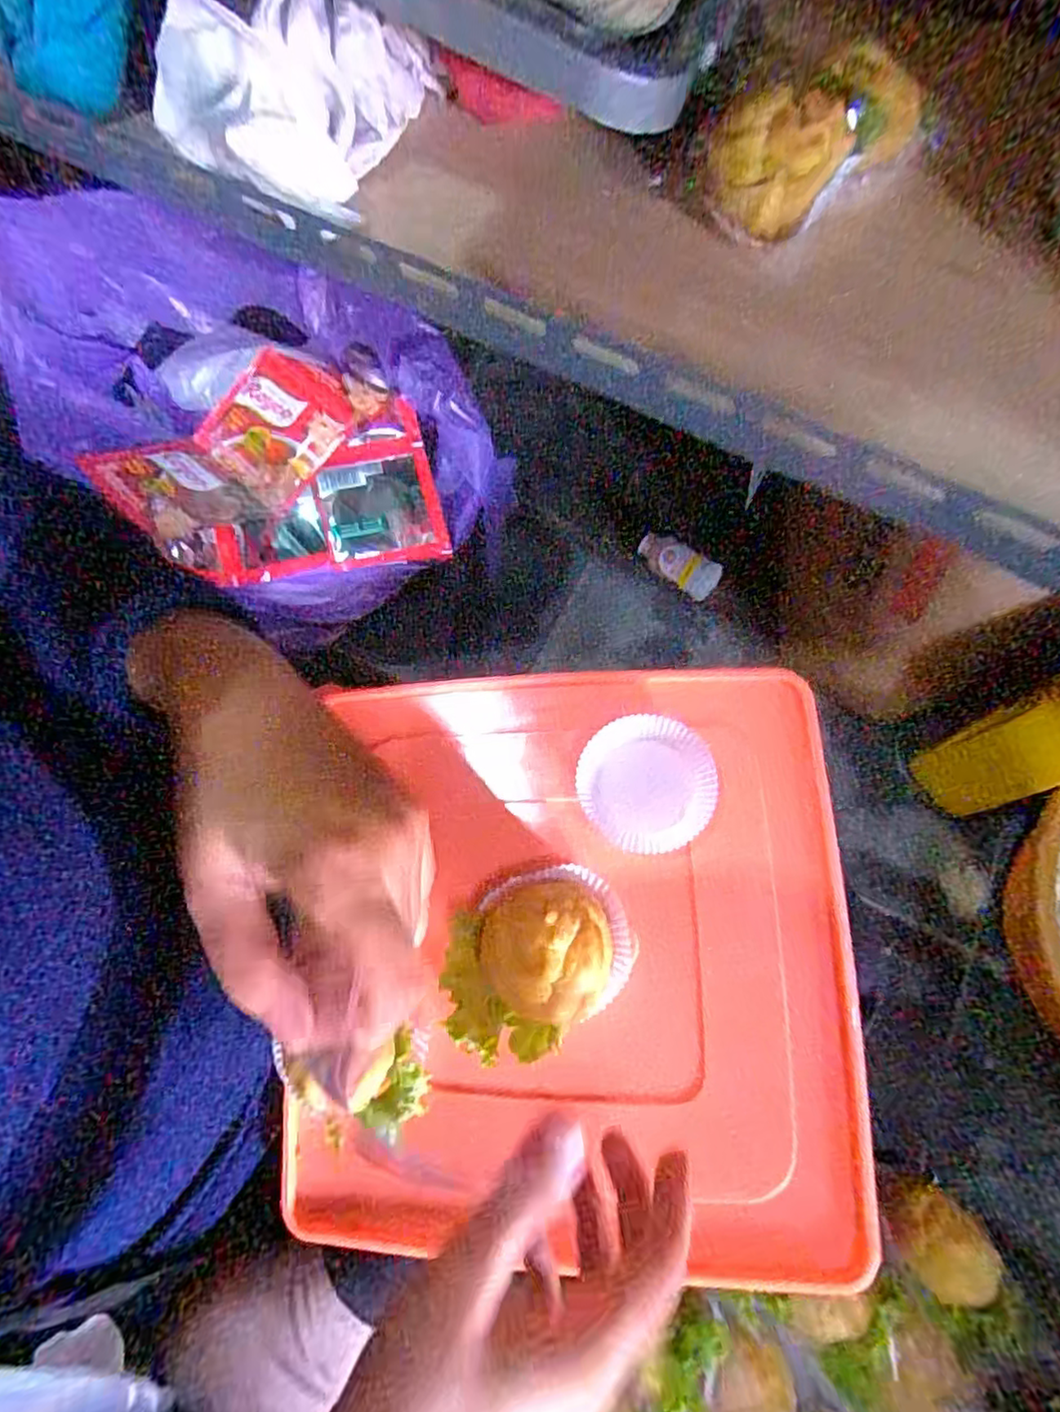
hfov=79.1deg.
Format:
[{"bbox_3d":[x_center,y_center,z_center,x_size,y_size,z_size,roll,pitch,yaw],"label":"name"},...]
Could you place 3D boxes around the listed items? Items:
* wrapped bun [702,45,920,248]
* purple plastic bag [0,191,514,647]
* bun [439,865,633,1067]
[{"bbox_3d":[0.148,-0.296,0.338,0.110,0.056,0.067,-37,75,-12],"label":"wrapped bun"},{"bbox_3d":[-0.175,-0.190,0.432,0.301,0.105,0.216,43,92,-14],"label":"purple plastic bag"},{"bbox_3d":[0.001,0.126,0.320,0.095,0.058,0.074,-26,73,-9],"label":"bun"}]

